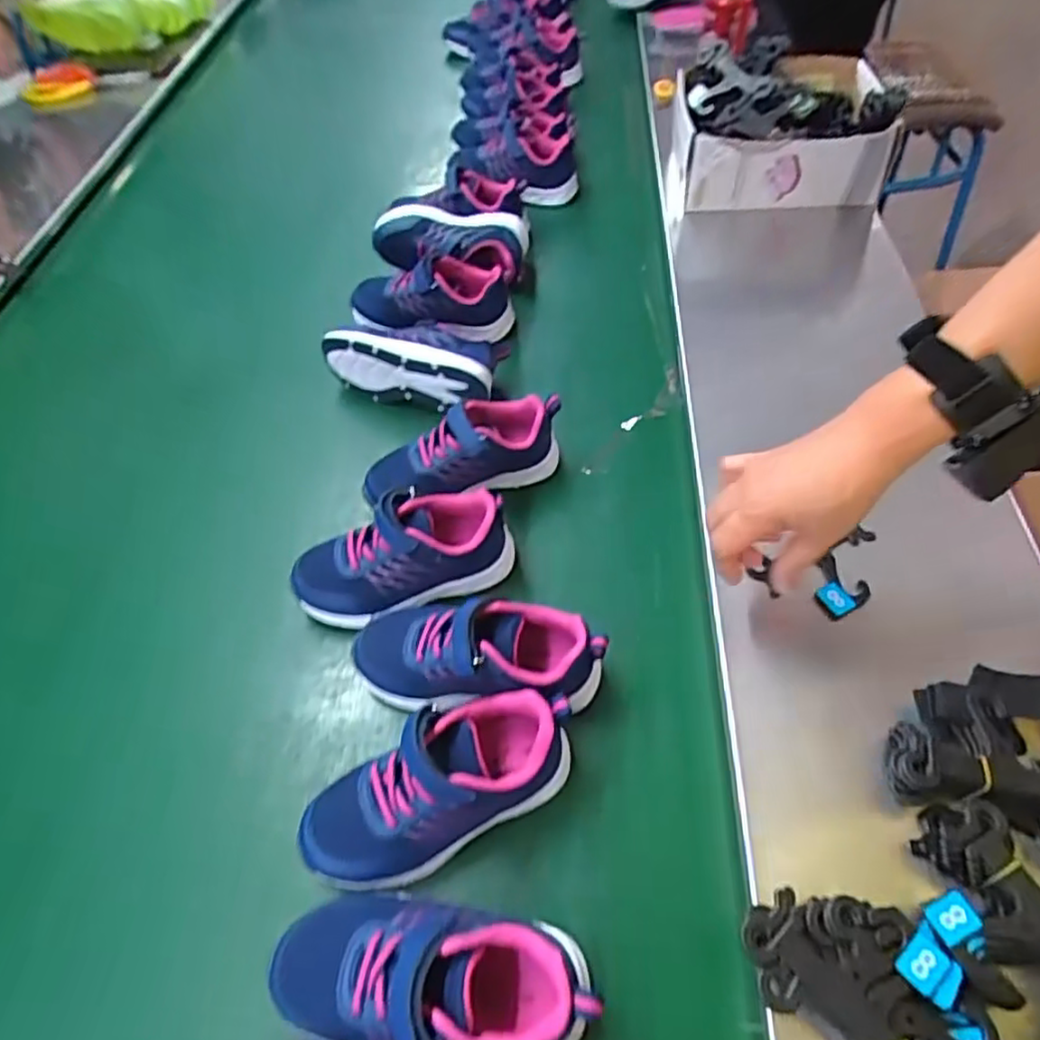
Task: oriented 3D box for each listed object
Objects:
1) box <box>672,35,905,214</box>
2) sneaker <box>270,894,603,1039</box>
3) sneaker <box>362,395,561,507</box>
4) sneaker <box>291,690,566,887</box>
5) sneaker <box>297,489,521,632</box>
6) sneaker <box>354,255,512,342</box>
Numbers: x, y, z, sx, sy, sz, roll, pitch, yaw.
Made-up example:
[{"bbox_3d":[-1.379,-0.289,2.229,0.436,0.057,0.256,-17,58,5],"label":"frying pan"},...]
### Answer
[{"bbox_3d":[0.300,-0.457,0.796,0.211,0.132,0.205,2,51,-1],"label":"box"},{"bbox_3d":[-0.049,0.242,0.352,0.166,0.069,0.071,6,51,2],"label":"sneaker"},{"bbox_3d":[-0.046,-0.054,0.558,0.171,0.061,0.068,-16,53,-15],"label":"sneaker"},{"bbox_3d":[-0.050,0.160,0.408,0.173,0.078,0.072,-27,56,-8],"label":"sneaker"},{"bbox_3d":[-0.089,0.023,0.511,0.169,0.070,0.072,-16,53,-15],"label":"sneaker"},{"bbox_3d":[-0.093,-0.229,0.689,0.171,0.062,0.071,4,51,1],"label":"sneaker"}]

